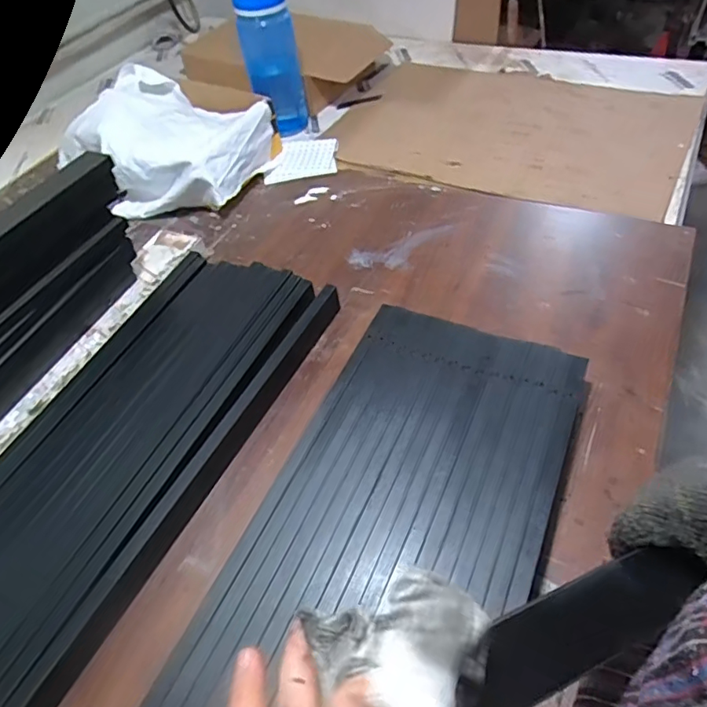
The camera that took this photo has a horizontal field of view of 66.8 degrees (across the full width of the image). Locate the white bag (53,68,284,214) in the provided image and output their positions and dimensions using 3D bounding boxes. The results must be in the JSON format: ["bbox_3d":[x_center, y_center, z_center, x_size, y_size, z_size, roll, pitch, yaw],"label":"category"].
[{"bbox_3d":[-0.335,-0.369,0.961,0.350,0.131,0.272,21,54,23],"label":"white bag"}]

